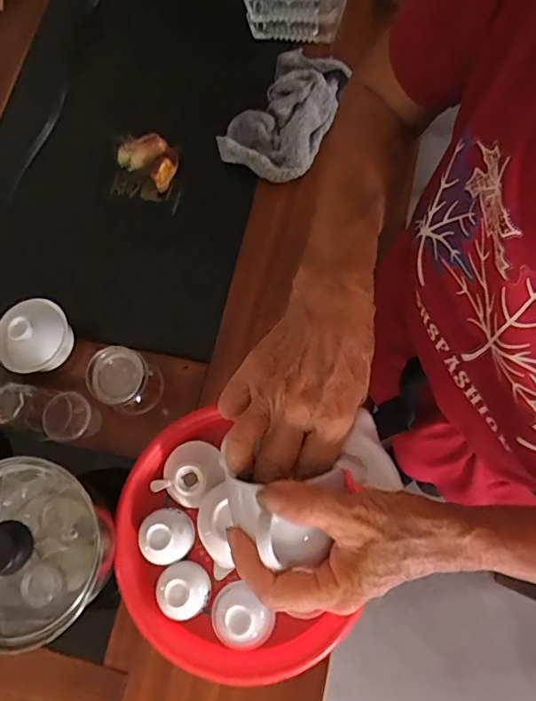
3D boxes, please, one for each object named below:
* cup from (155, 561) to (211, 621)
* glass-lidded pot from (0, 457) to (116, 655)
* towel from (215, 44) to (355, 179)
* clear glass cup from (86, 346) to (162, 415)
[{"bbox_3d":[-0.083,0.236,0.503,0.048,0.024,0.048,-2,74,7],"label":"cup"},{"bbox_3d":[-0.230,0.190,0.484,0.144,0.134,0.145,-2,74,7],"label":"glass-lidded pot"},{"bbox_3d":[0.023,-0.297,0.627,0.114,0.041,0.174,24,78,14],"label":"towel"},{"bbox_3d":[-0.154,0.033,0.558,0.061,0.069,0.059,-2,74,7],"label":"clear glass cup"}]

